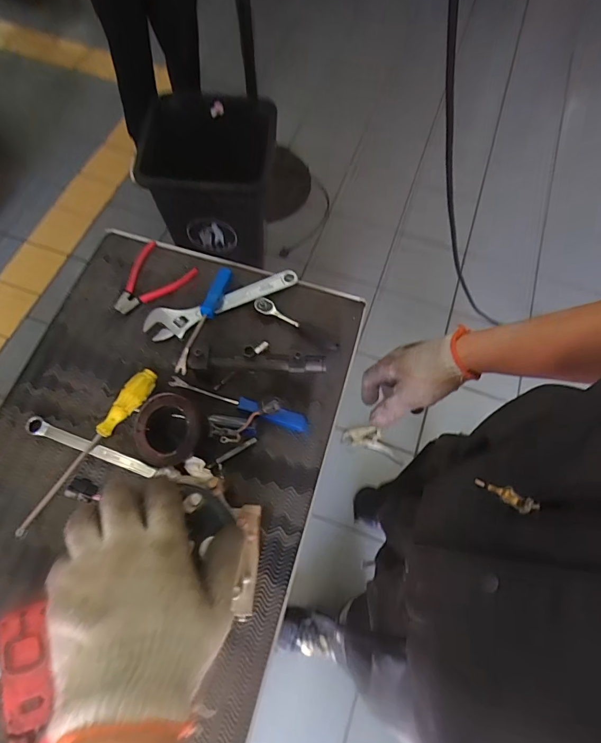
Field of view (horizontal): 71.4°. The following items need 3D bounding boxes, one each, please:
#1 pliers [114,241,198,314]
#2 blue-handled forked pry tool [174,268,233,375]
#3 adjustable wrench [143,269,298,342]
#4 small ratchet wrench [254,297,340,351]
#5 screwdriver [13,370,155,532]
[{"bbox_3d":[-0.230,-0.137,0.645,0.082,0.027,0.119,27,68,9],"label":"pliers"},{"bbox_3d":[-0.141,-0.082,0.609,0.022,0.025,0.189,15,55,4],"label":"blue-handled forked pry tool"},{"bbox_3d":[-0.116,-0.102,0.645,0.241,0.013,0.052,-20,69,-11],"label":"adjustable wrench"},{"bbox_3d":[-0.007,-0.072,0.631,0.144,0.018,0.022,32,69,10],"label":"small ratchet wrench"},{"bbox_3d":[-0.273,0.099,0.546,0.026,0.032,0.247,31,68,10],"label":"screwdriver"}]

